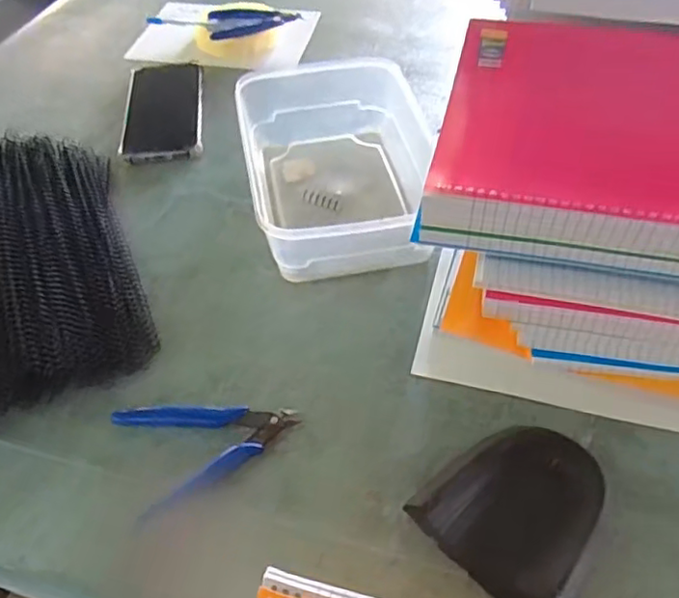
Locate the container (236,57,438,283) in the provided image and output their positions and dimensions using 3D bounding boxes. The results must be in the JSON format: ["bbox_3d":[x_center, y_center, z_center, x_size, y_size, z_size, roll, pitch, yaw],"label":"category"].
[{"bbox_3d":[0.002,-0.118,0.553,0.150,0.073,0.243,-9,51,-6],"label":"container"}]

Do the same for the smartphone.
[{"bbox_3d":[-0.187,-0.203,0.668,0.078,0.014,0.163,-7,51,-5],"label":"smartphone"}]

